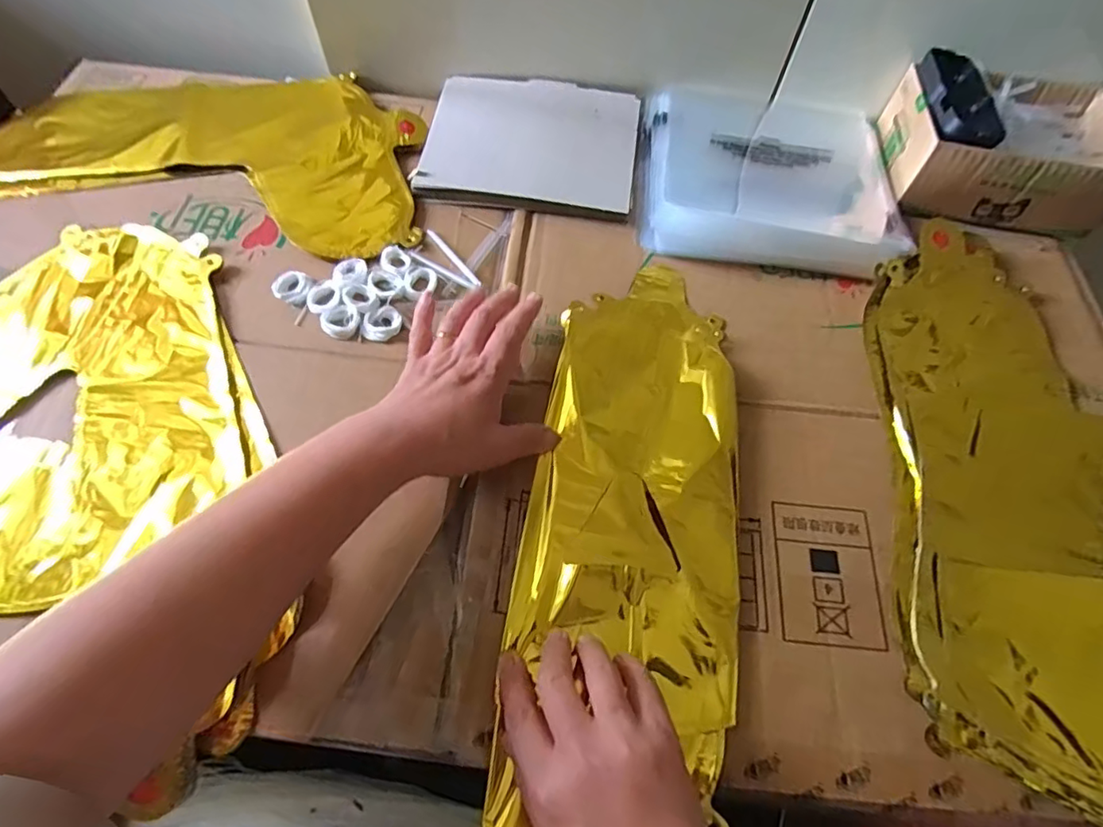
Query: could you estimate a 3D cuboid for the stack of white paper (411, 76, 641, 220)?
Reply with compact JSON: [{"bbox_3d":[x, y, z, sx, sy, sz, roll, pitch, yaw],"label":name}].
[{"bbox_3d":[-0.017,-0.262,0.544,0.194,0.010,0.169,5,62,-1],"label":"stack of white paper"}]

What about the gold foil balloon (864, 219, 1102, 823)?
[{"bbox_3d":[0.351,0.049,0.401,0.222,0.014,0.423,10,62,2],"label":"gold foil balloon"}]

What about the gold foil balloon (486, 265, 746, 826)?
[{"bbox_3d":[0.055,0.078,0.379,0.138,0.026,0.435,10,64,2],"label":"gold foil balloon"}]

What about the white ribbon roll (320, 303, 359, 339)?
[{"bbox_3d":[-0.162,-0.070,0.435,0.031,0.006,0.026,39,67,16],"label":"white ribbon roll"}]

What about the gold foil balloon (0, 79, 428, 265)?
[{"bbox_3d":[-0.306,-0.251,0.529,0.407,0.020,0.208,13,62,3],"label":"gold foil balloon"}]

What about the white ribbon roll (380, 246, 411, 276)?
[{"bbox_3d":[-0.127,-0.124,0.465,0.022,0.005,0.029,-22,66,-14],"label":"white ribbon roll"}]

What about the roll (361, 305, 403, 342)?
[{"bbox_3d":[-0.129,-0.068,0.434,0.031,0.008,0.024,-33,69,-19],"label":"roll"}]

